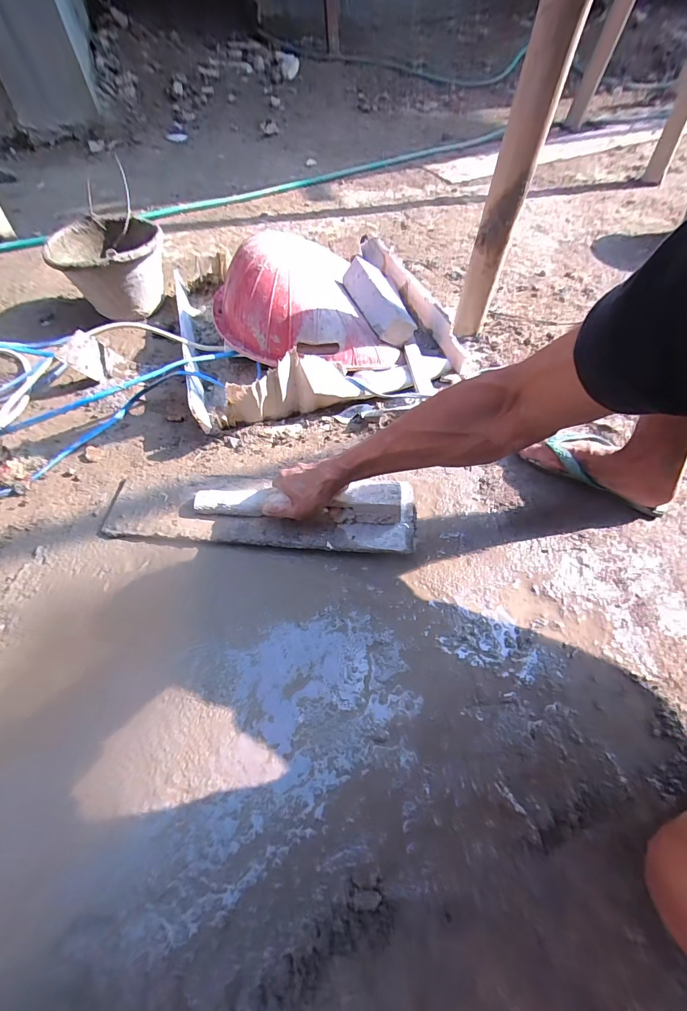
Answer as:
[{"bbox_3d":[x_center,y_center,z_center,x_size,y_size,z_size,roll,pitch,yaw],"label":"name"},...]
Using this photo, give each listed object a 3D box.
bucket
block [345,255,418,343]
[{"bbox_3d":[-0.542,-0.557,0.927,0.245,0.159,0.213,-21,58,-15],"label":"bucket"},{"bbox_3d":[0.072,-0.439,0.815,0.086,0.057,0.211,-21,72,-14],"label":"block"}]

